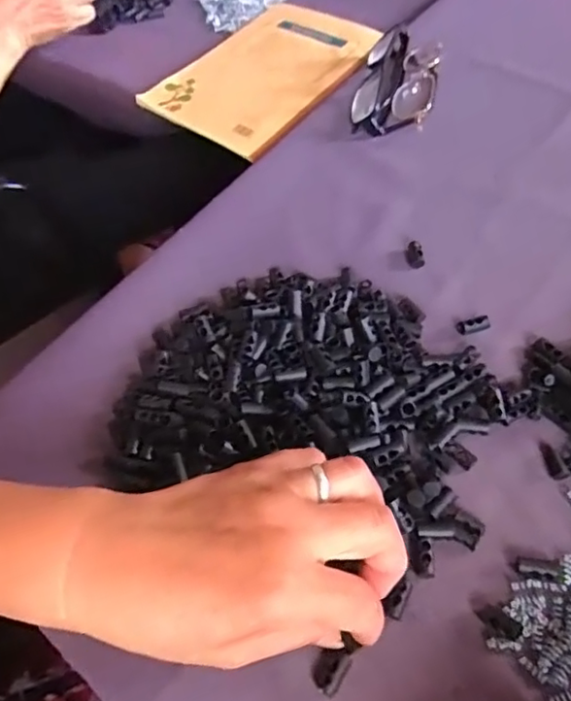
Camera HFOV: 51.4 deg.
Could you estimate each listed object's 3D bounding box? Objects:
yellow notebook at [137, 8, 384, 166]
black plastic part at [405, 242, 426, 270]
[{"bbox_3d":[-0.016,-0.263,0.558,0.156,0.012,0.202,33,65,25],"label":"yellow notebook"},{"bbox_3d":[0.088,-0.065,0.403,0.012,0.006,0.020,-4,55,4],"label":"black plastic part"}]

